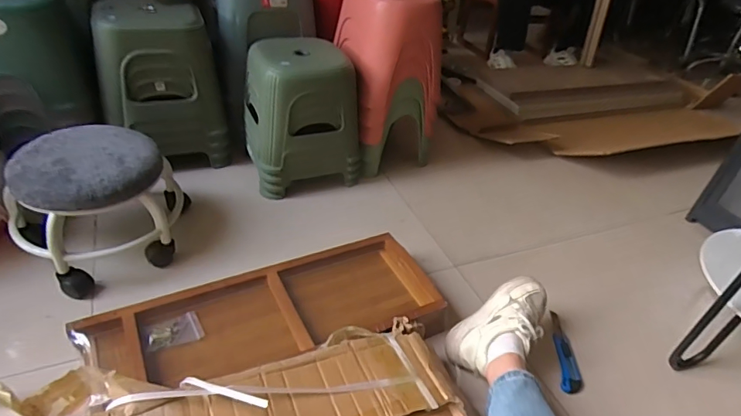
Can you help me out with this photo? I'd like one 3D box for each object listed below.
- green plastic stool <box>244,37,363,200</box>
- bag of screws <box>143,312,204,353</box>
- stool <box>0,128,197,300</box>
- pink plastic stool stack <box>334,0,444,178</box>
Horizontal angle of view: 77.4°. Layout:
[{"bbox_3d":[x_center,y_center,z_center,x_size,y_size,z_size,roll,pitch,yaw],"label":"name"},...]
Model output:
[{"bbox_3d":[-0.192,-0.253,1.299,0.287,0.362,0.242,-12,41,-24],"label":"green plastic stool"},{"bbox_3d":[-0.358,0.224,0.839,0.096,0.019,0.061,-19,44,-30],"label":"bag of screws"},{"bbox_3d":[-0.593,-0.011,1.036,0.337,0.246,0.281,-26,48,-36],"label":"stool"},{"bbox_3d":[0.053,-0.403,1.395,0.250,0.482,0.248,-14,42,-25],"label":"pink plastic stool stack"}]

